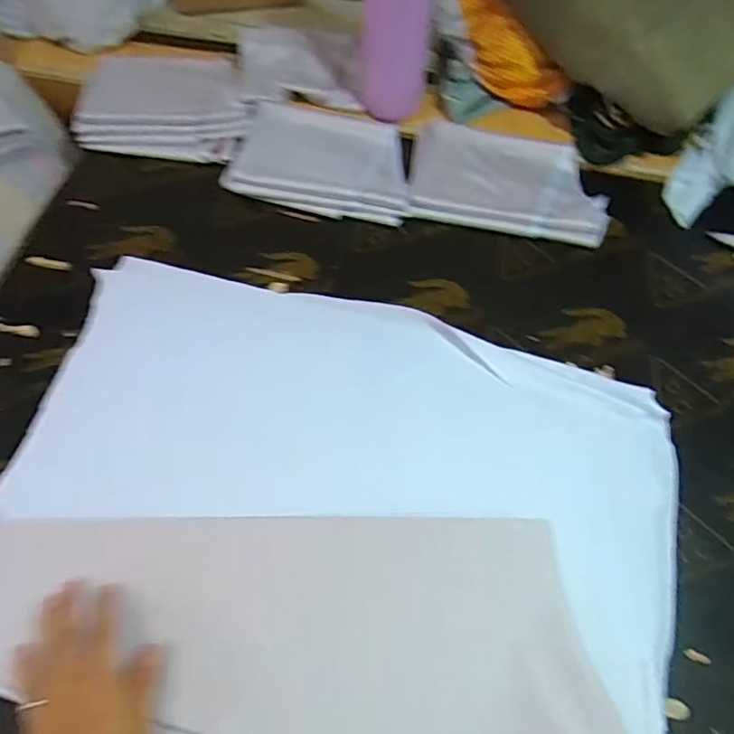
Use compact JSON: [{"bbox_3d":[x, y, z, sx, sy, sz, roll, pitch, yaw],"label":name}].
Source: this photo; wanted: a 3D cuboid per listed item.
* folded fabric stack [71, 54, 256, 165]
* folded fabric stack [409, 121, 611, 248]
[{"bbox_3d":[-0.299,-0.400,0.825,0.248,0.026,0.208,4,64,1],"label":"folded fabric stack"},{"bbox_3d":[0.198,-0.262,0.770,0.268,0.023,0.177,11,64,4],"label":"folded fabric stack"}]

